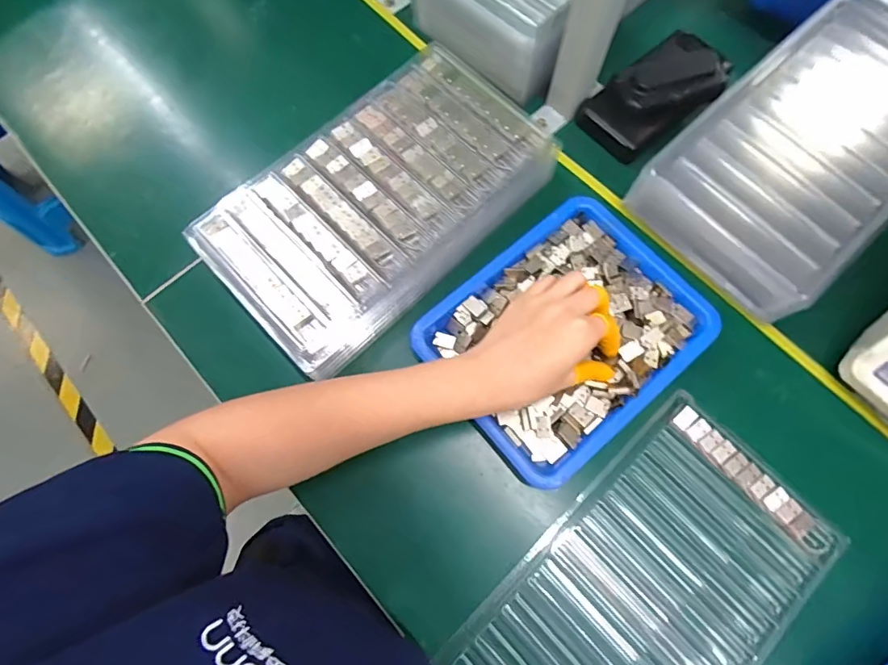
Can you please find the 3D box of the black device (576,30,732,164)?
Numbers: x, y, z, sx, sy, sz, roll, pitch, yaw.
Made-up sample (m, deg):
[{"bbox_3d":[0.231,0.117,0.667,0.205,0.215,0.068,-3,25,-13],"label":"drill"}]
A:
[{"bbox_3d":[0.216,-0.244,0.464,0.149,0.045,0.082,-35,76,-9],"label":"black device"}]

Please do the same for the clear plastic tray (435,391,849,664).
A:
[{"bbox_3d":[0.152,0.204,0.352,0.288,0.013,0.165,-42,77,-11],"label":"clear plastic tray"}]

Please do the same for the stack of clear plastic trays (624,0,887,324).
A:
[{"bbox_3d":[0.333,-0.168,0.427,0.299,0.057,0.172,-42,77,-10],"label":"stack of clear plastic trays"}]

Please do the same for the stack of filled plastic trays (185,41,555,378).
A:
[{"bbox_3d":[-0.057,-0.118,0.416,0.166,0.050,0.290,43,79,12],"label":"stack of filled plastic trays"}]

